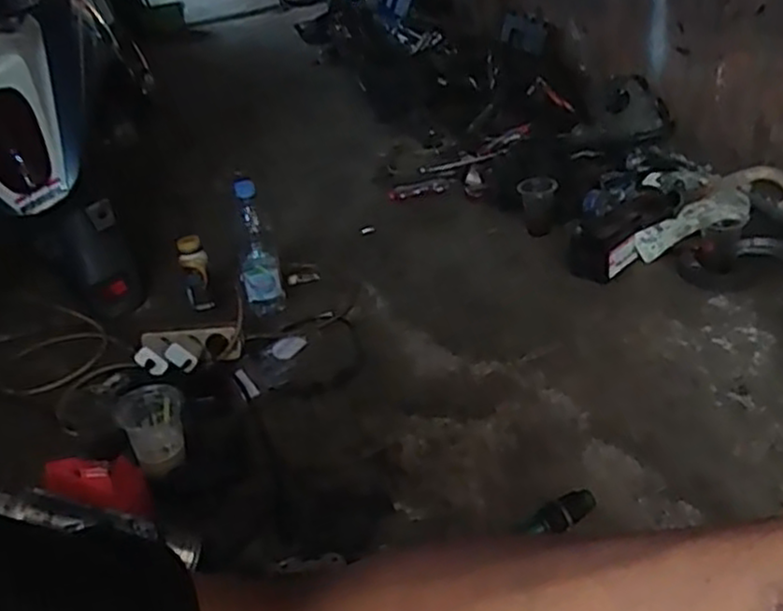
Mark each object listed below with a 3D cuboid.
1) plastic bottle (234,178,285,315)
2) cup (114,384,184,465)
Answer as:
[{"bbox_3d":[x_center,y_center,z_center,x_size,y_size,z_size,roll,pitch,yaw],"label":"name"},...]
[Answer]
[{"bbox_3d":[-0.231,-0.100,1.262,0.067,0.237,0.064,-12,30,-10],"label":"plastic bottle"},{"bbox_3d":[-0.318,0.165,1.001,0.082,0.090,0.075,-18,32,-18],"label":"cup"}]

